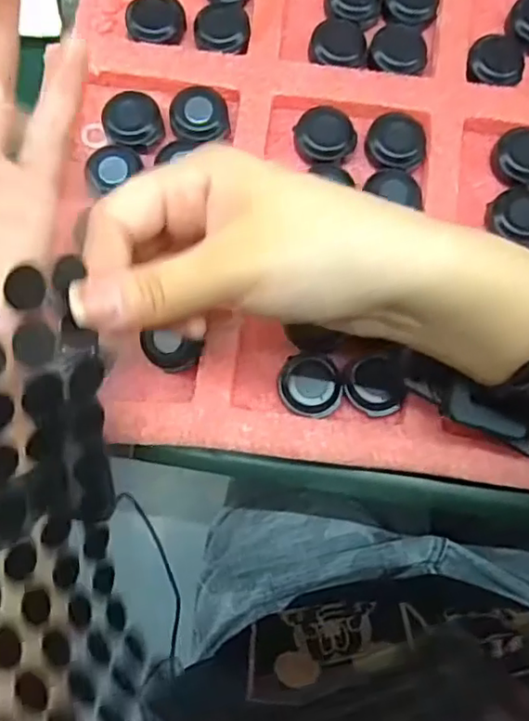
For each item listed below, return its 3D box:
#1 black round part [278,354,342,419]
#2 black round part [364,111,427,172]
[{"bbox_3d":[0.021,0.012,0.285,0.027,0.007,0.030,-22,79,-6],"label":"black round part"},{"bbox_3d":[0.066,-0.111,0.311,0.030,0.009,0.029,0,78,-1],"label":"black round part"}]

